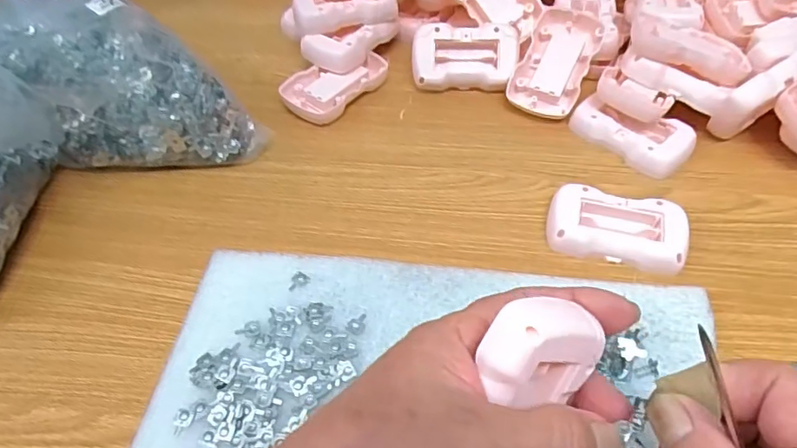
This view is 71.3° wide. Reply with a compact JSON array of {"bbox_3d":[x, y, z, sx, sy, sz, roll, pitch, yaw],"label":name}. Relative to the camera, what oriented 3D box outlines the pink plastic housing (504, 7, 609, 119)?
[{"bbox_3d":[0.128,-0.130,0.452,0.053,0.019,0.090,23,85,17],"label":"pink plastic housing"}]

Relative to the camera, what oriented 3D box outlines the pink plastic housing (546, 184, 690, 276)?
[{"bbox_3d":[0.143,0.003,0.367,0.085,0.019,0.051,11,53,11],"label":"pink plastic housing"}]

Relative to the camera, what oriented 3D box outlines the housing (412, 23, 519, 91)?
[{"bbox_3d":[0.055,-0.138,0.461,0.084,0.051,0.020,0,9,2],"label":"housing"}]

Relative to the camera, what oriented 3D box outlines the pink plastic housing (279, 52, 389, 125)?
[{"bbox_3d":[-0.053,-0.118,0.466,0.050,0.016,0.087,33,60,24],"label":"pink plastic housing"}]

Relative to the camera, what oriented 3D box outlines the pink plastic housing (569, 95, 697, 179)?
[{"bbox_3d":[0.177,-0.070,0.420,0.084,0.017,0.048,37,61,26],"label":"pink plastic housing"}]

